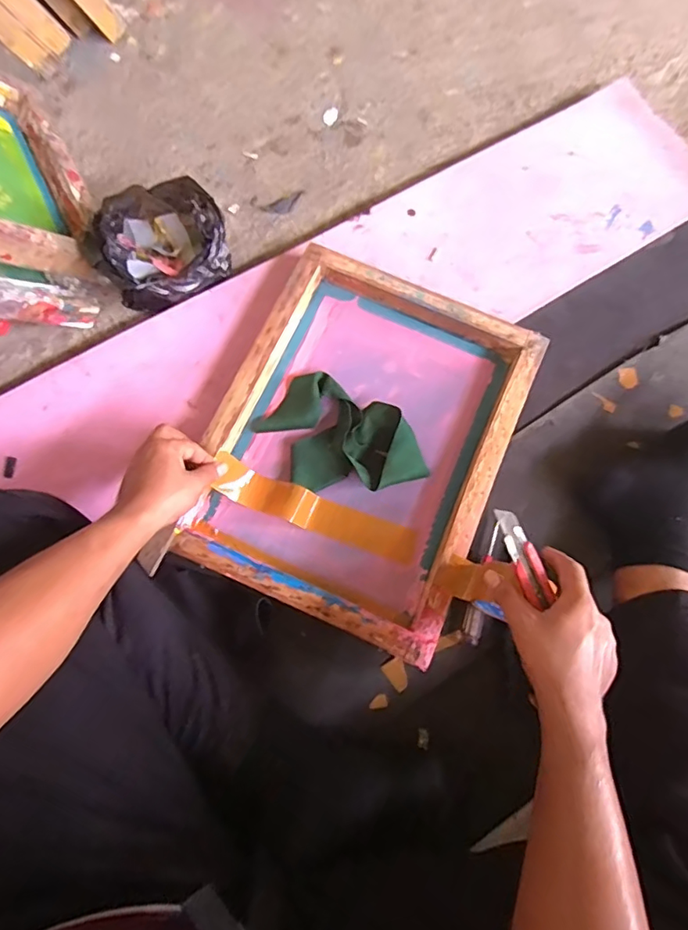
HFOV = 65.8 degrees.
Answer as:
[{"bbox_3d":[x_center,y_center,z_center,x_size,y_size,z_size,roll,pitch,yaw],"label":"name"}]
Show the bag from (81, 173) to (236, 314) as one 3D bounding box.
[{"bbox_3d":[-0.254,-0.303,0.732,0.174,0.114,0.141,-26,77,-10],"label":"bag"}]

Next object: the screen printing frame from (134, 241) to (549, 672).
[{"bbox_3d":[0.023,-0.034,0.682,0.342,0.055,0.449,23,76,5],"label":"screen printing frame"}]

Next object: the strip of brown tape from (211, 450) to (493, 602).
[{"bbox_3d":[0.005,0.076,0.653,0.333,0.056,0.053,22,76,8],"label":"strip of brown tape"}]

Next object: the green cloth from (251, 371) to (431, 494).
[{"bbox_3d":[-0.004,-0.031,0.696,0.147,0.042,0.201,-42,80,-13],"label":"green cloth"}]

